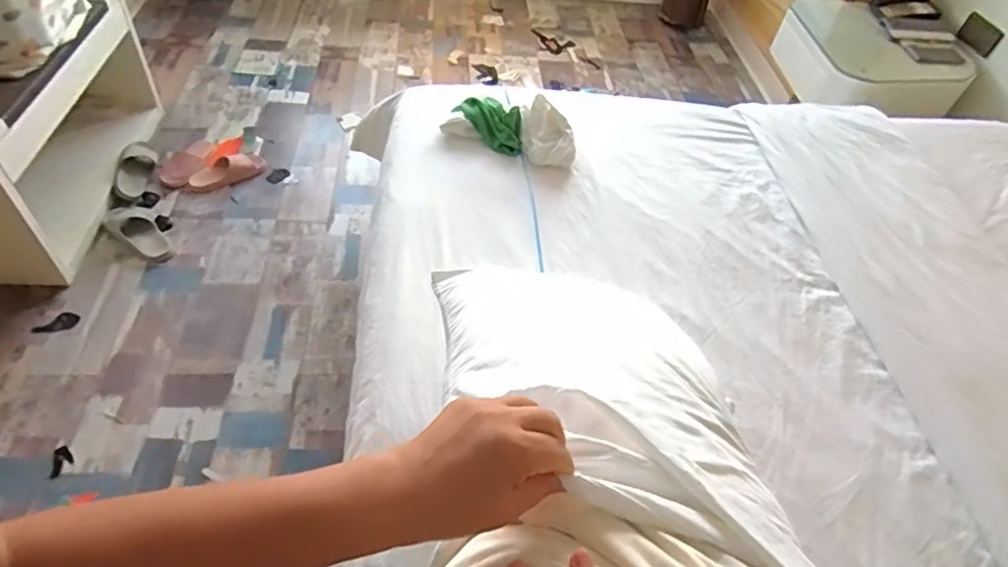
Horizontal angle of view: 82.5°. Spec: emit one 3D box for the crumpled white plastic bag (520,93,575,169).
[{"bbox_3d":[0.106,-0.368,1.389,0.122,0.071,0.170,0,50,-8],"label":"crumpled white plastic bag"}]

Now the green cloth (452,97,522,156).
[{"bbox_3d":[-0.023,-0.399,1.408,0.115,0.057,0.201,-27,58,-27],"label":"green cloth"}]

